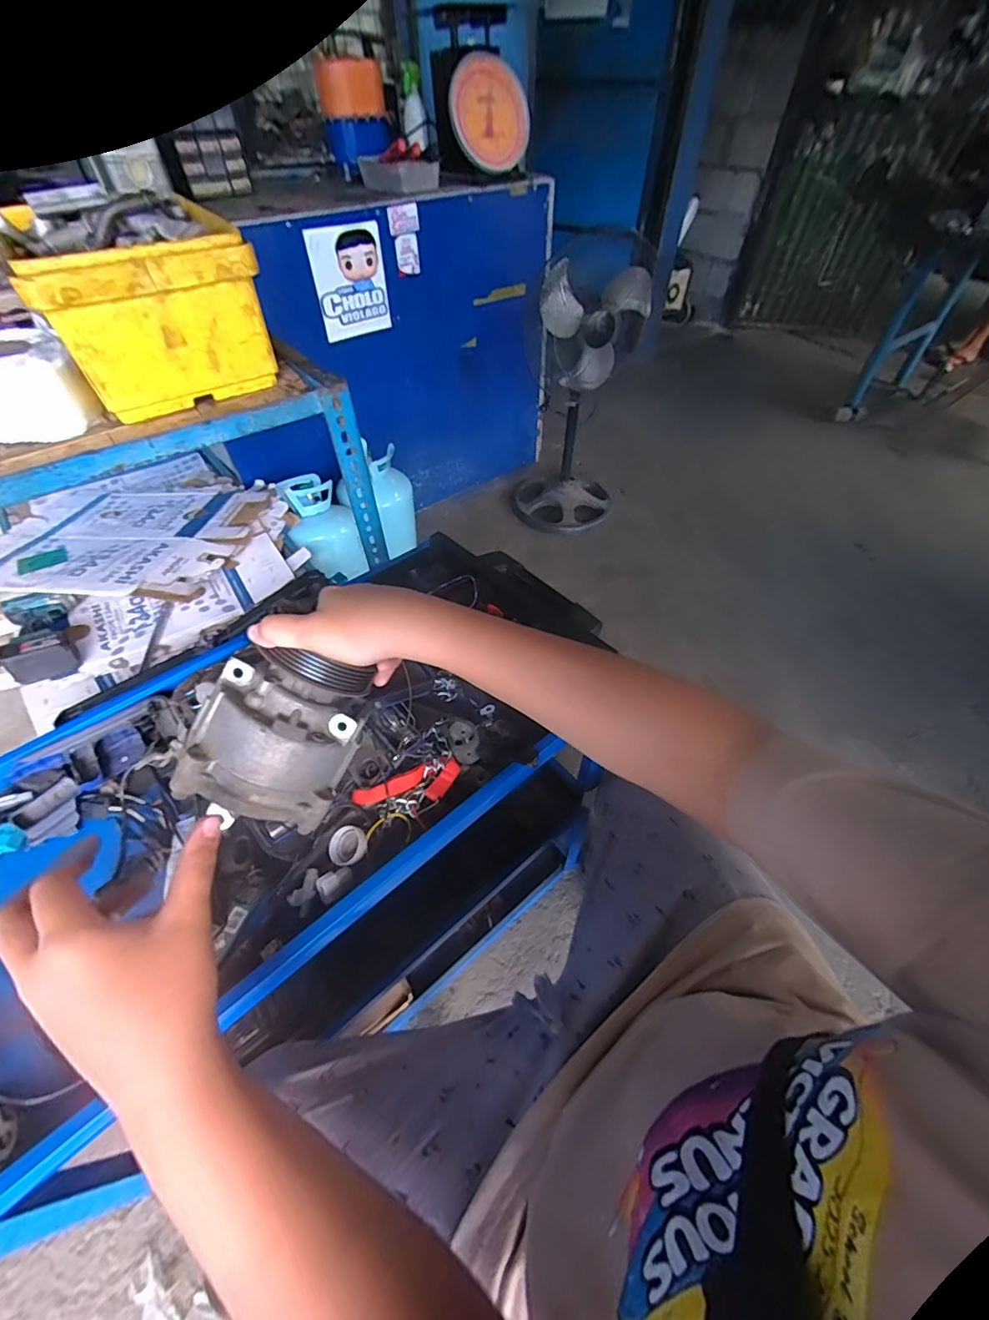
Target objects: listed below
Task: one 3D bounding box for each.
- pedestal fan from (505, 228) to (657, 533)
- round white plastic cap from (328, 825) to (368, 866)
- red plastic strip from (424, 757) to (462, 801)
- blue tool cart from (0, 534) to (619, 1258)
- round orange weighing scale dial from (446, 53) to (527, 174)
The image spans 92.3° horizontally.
[{"bbox_3d":[0.273,-0.907,1.671,0.383,0.834,0.407,1,52,0],"label":"pedestal fan"},{"bbox_3d":[-0.134,0.168,0.431,0.035,0.014,0.033,0,52,0],"label":"round white plastic cap"},{"bbox_3d":[-0.049,0.118,0.467,0.017,0.004,0.045,27,57,20],"label":"red plastic strip"},{"bbox_3d":[-0.228,0.275,0.682,0.708,0.695,0.380,-32,58,-23],"label":"blue tool cart"},{"bbox_3d":[-0.012,-1.401,1.217,0.190,0.218,0.041,-35,25,21],"label":"round orange weighing scale dial"}]

